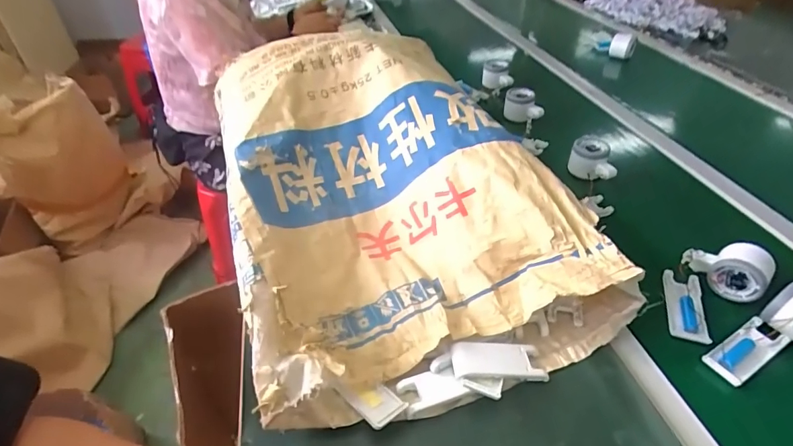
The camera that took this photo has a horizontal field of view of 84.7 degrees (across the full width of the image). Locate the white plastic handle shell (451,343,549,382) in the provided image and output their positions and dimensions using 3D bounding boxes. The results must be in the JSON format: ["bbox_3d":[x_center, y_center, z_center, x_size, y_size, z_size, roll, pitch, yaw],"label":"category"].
[{"bbox_3d":[0.106,0.143,0.453,0.098,0.013,0.040,6,37,-10],"label":"white plastic handle shell"}]

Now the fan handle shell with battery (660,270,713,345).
[{"bbox_3d":[0.352,0.102,0.530,0.043,0.015,0.100,12,43,16],"label":"fan handle shell with battery"}]

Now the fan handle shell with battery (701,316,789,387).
[{"bbox_3d":[0.392,0.139,0.482,0.105,0.015,0.037,-21,44,-21],"label":"fan handle shell with battery"}]

